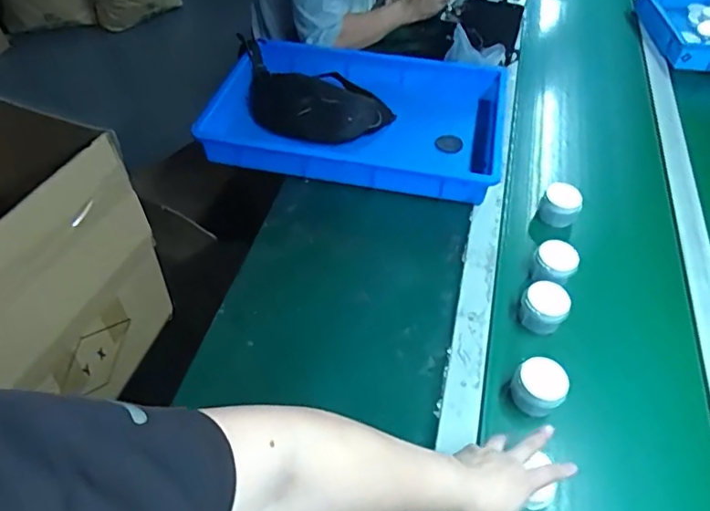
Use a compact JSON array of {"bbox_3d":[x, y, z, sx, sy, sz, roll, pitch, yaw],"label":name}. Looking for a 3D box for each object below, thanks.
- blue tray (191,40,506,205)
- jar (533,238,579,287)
[{"bbox_3d":[0.005,-0.283,1.113,0.570,0.060,0.381,11,50,6],"label":"blue tray"},{"bbox_3d":[0.311,0.021,0.886,0.062,0.068,0.061,2,49,-2],"label":"jar"}]

